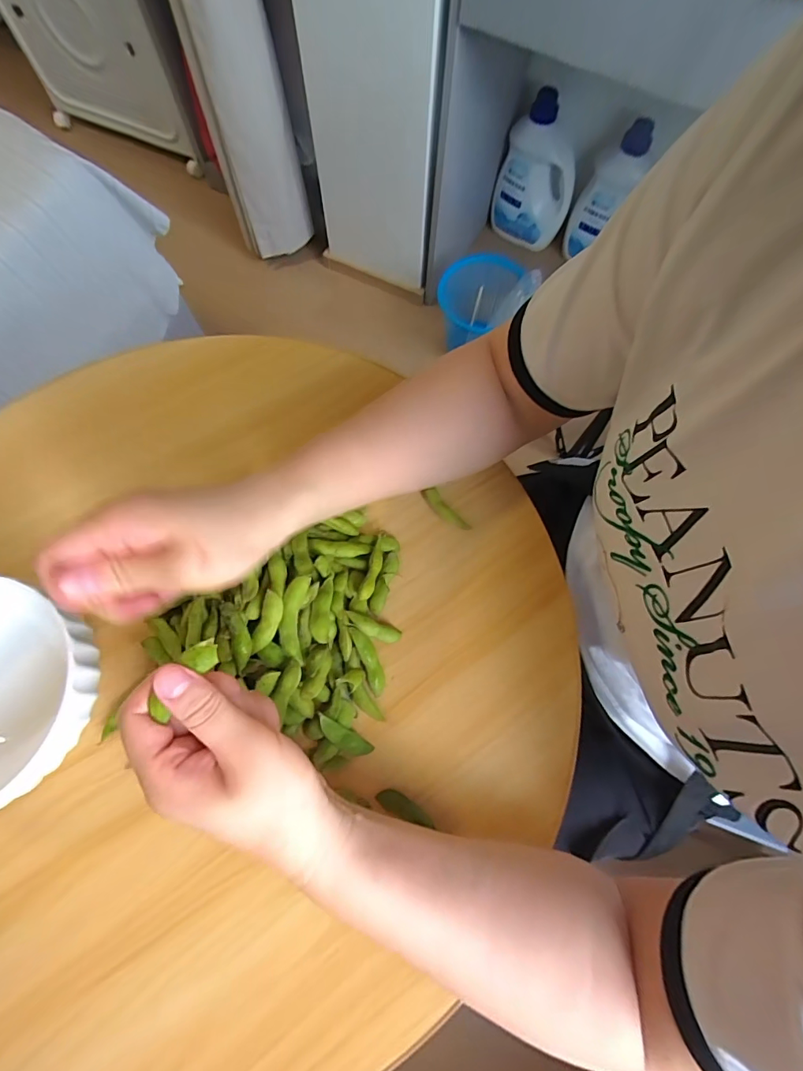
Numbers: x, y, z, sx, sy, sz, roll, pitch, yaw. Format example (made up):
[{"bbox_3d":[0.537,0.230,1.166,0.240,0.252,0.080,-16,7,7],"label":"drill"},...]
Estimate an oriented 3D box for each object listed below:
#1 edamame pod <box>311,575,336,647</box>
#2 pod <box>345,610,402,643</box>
[{"bbox_3d":[-0.060,0.057,0.351,0.017,0.016,0.050,-5,73,-2],"label":"edamame pod"},{"bbox_3d":[-0.022,0.072,0.358,0.046,0.007,0.013,28,74,-14],"label":"pod"}]

